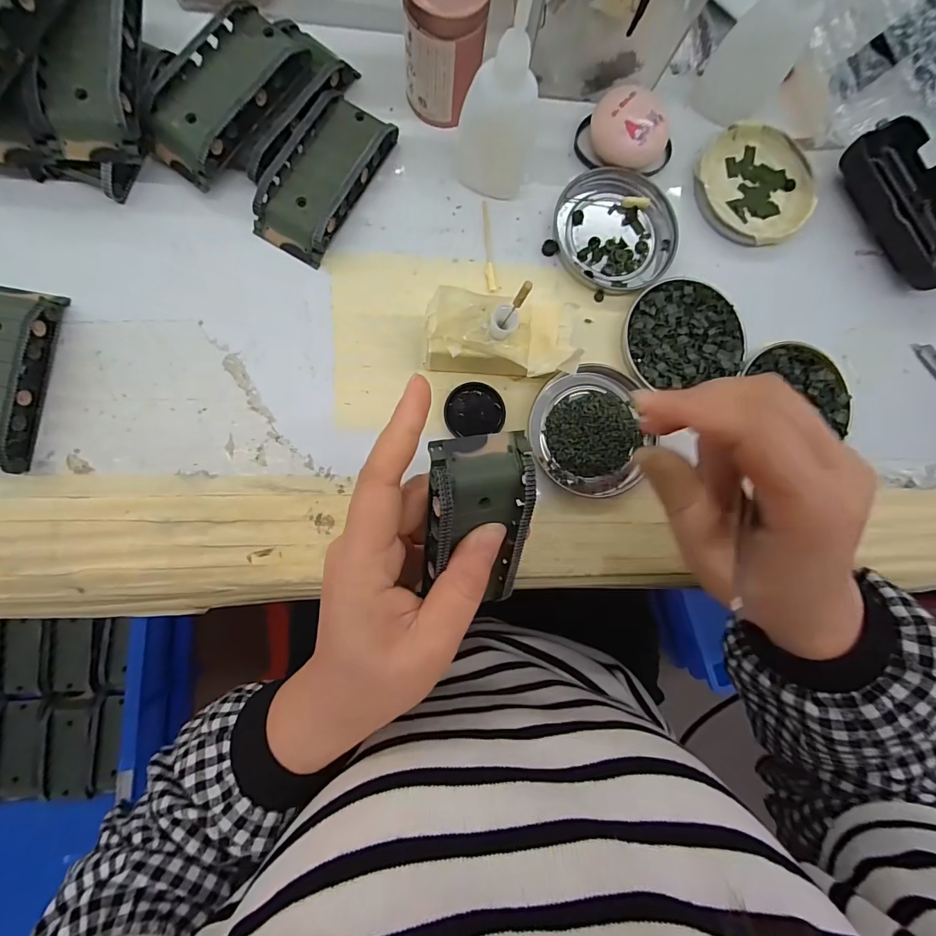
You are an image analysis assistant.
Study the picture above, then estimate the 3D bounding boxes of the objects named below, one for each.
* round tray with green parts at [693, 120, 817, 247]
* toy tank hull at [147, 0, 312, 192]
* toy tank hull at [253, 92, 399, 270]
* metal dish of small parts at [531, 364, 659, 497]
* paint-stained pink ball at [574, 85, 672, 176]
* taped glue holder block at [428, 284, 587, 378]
[{"bbox_3d":[0.194,-0.191,0.289,0.082,0.011,0.078,1,85,-6],"label":"round tray with green parts"},{"bbox_3d":[-0.136,-0.209,0.243,0.048,0.024,0.095,37,84,-3],"label":"toy tank hull"},{"bbox_3d":[-0.085,-0.172,0.253,0.045,0.018,0.097,30,84,-4],"label":"toy tank hull"},{"bbox_3d":[0.074,-0.022,0.261,0.068,0.011,0.078,-13,88,-7],"label":"metal dish of small parts"},{"bbox_3d":[0.101,-0.209,0.272,0.055,0.023,0.043,40,82,-2],"label":"paint-stained pink ball"},{"bbox_3d":[0.018,-0.072,0.244,0.081,0.044,0.047,-4,87,-7],"label":"taped glue holder block"}]

